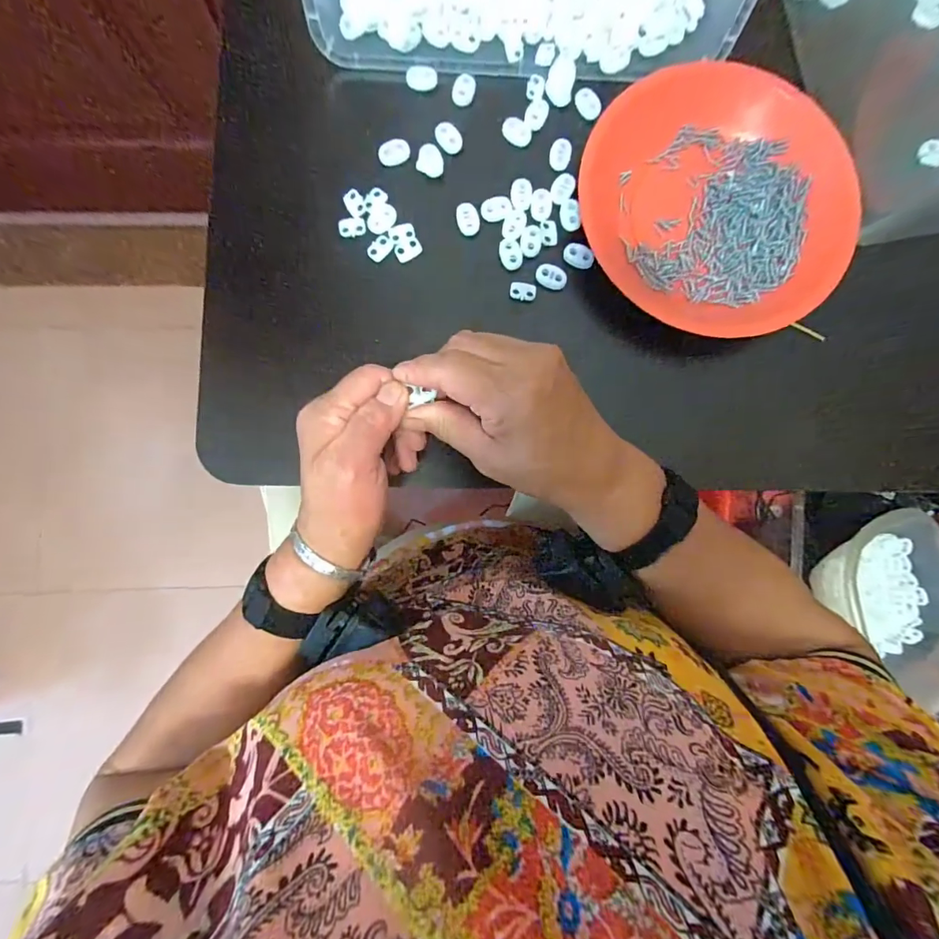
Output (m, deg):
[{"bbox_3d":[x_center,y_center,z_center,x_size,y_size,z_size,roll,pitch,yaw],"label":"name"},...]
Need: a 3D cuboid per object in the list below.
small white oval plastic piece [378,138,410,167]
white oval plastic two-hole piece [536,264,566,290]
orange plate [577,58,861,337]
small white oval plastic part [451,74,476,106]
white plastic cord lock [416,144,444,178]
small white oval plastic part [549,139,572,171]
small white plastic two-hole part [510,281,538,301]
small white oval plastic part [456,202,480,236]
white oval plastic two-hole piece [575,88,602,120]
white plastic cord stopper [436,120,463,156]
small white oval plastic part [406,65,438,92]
[{"bbox_3d":[-0.055,-0.229,0.323,0.023,0.004,0.017,-28,88,-4],"label":"small white oval plastic piece"},{"bbox_3d":[0.059,-0.139,0.322,0.023,0.004,0.016,29,85,-1],"label":"white oval plastic two-hole piece"},{"bbox_3d":[0.180,-0.197,0.320,0.190,0.024,0.183,0,86,-3],"label":"orange plate"},{"bbox_3d":[-0.004,-0.279,0.329,0.016,0.004,0.022,17,86,-2],"label":"small white oval plastic part"},{"bbox_3d":[-0.027,-0.224,0.324,0.019,0.004,0.022,19,86,-1],"label":"white plastic cord lock"},{"bbox_3d":[0.067,-0.231,0.329,0.015,0.004,0.021,6,86,-2],"label":"small white oval plastic part"},{"bbox_3d":[0.039,-0.128,0.323,0.019,0.004,0.012,13,86,-2],"label":"small white plastic two-hole part"},{"bbox_3d":[-0.001,-0.180,0.323,0.016,0.004,0.022,-15,87,-4],"label":"small white oval plastic part"},{"bbox_3d":[0.089,-0.272,0.333,0.017,0.004,0.023,-18,87,-4],"label":"white oval plastic two-hole piece"},{"bbox_3d":[-0.015,-0.241,0.325,0.018,0.004,0.025,-28,88,-4],"label":"white plastic cord stopper"},{"bbox_3d":[-0.035,-0.287,0.328,0.022,0.004,0.018,8,86,-2],"label":"small white oval plastic part"}]

